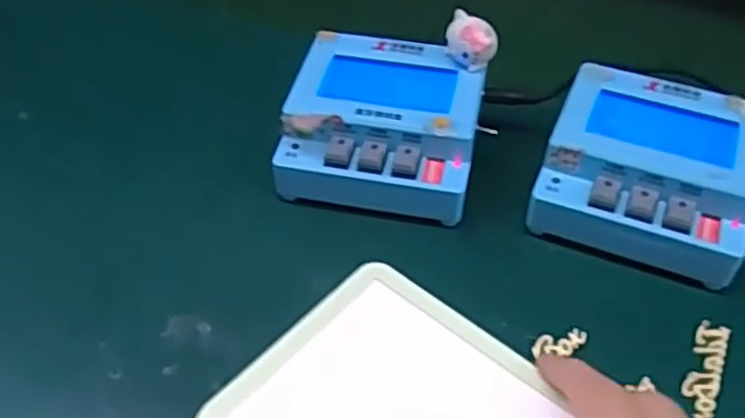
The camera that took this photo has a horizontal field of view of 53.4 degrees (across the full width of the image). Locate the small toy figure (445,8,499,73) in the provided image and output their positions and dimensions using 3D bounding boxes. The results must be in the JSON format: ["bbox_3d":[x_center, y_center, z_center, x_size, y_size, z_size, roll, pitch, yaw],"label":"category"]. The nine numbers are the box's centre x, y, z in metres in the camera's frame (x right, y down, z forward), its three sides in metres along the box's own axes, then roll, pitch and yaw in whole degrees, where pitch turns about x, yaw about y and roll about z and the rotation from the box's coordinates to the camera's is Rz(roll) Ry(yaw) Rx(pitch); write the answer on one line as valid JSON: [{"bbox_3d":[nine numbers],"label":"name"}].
[{"bbox_3d":[0.055,-0.092,0.407,0.030,0.026,0.018,27,51,23],"label":"small toy figure"}]

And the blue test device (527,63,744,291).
[{"bbox_3d":[0.145,-0.015,0.391,0.103,0.060,0.102,19,49,17],"label":"blue test device"}]

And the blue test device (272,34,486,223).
[{"bbox_3d":[0.007,-0.045,0.414,0.104,0.052,0.101,9,46,8],"label":"blue test device"}]

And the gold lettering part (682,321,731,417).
[{"bbox_3d":[0.149,0.073,0.332,0.014,0.004,0.055,18,50,18],"label":"gold lettering part"}]

